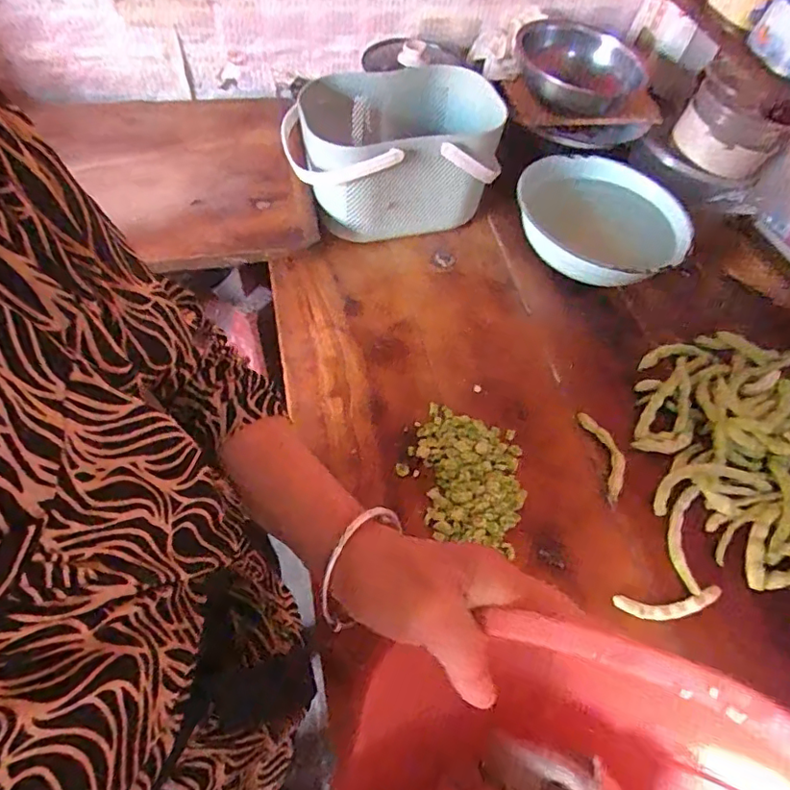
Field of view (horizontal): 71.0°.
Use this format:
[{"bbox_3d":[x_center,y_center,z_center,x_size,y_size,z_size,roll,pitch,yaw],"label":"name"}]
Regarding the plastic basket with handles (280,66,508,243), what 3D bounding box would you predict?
[{"bbox_3d":[-0.007,-0.368,0.872,0.315,0.184,0.229,-2,54,-3],"label":"plastic basket with handles"}]

